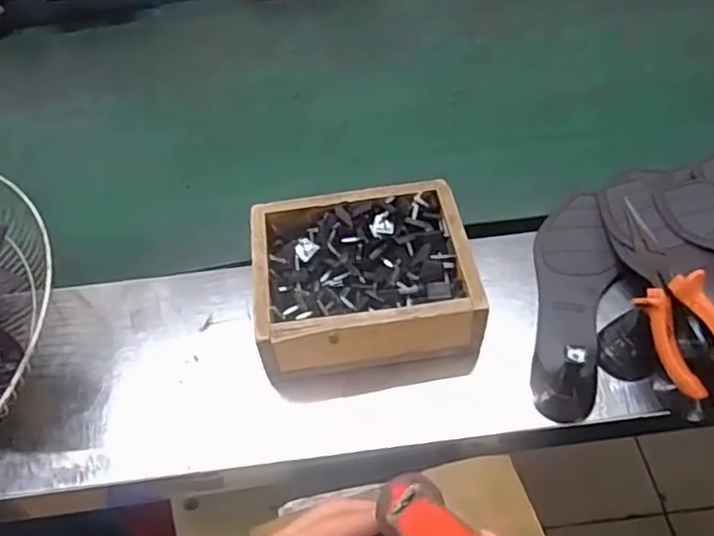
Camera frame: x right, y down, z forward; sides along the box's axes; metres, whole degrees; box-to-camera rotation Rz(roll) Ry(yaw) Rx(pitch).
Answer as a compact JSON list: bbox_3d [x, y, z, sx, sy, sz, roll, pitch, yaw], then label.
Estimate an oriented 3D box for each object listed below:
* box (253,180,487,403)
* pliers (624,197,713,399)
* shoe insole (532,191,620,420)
[{"bbox_3d":[0.006,0.011,0.544,0.181,0.065,0.159,-9,51,-3],"label":"box"},{"bbox_3d":[0.233,0.020,0.469,0.012,0.051,0.147,7,57,-43],"label":"pliers"},{"bbox_3d":[0.189,0.010,0.545,0.069,0.052,0.243,0,49,16],"label":"shoe insole"}]

